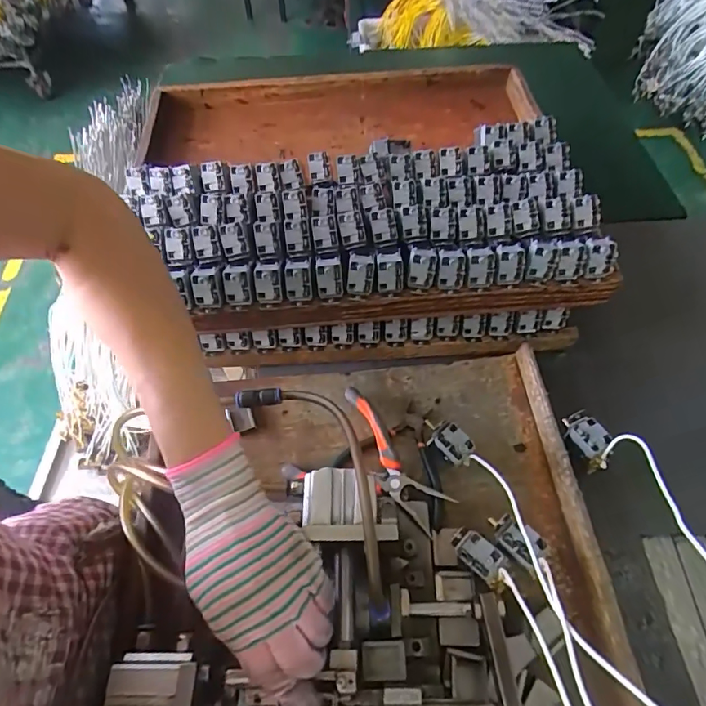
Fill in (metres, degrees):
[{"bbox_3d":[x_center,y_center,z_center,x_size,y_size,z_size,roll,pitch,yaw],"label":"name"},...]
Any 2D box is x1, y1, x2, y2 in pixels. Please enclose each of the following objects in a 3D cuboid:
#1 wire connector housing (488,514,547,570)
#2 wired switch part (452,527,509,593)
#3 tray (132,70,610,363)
[{"bbox_3d":[0.123,0.137,0.353,0.024,0.014,0.039,-34,63,-18],"label":"wire connector housing"},{"bbox_3d":[0.098,0.158,0.361,0.023,0.025,0.049,-37,65,-19],"label":"wired switch part"},{"bbox_3d":[-0.003,-0.205,0.572,0.470,0.131,0.423,-2,59,1],"label":"tray"}]

